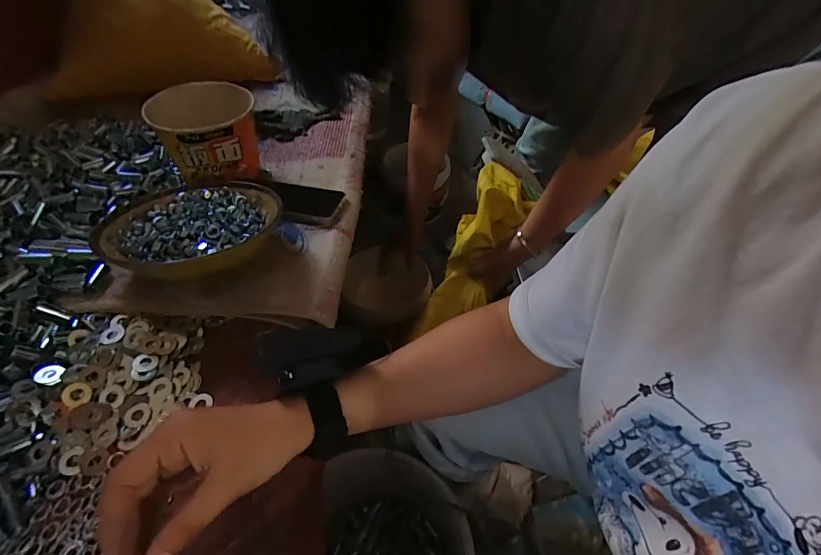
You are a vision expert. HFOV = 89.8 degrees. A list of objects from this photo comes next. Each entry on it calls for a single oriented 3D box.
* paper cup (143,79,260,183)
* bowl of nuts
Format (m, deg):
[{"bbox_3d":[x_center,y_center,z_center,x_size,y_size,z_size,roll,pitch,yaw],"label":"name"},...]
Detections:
[{"bbox_3d":[-0.297,-0.209,0.612,0.137,0.099,0.138,-22,51,-20],"label":"paper cup"},{"bbox_3d":[-0.252,-0.055,0.491,0.191,0.052,0.163,-8,48,-9],"label":"bowl of nuts"}]

